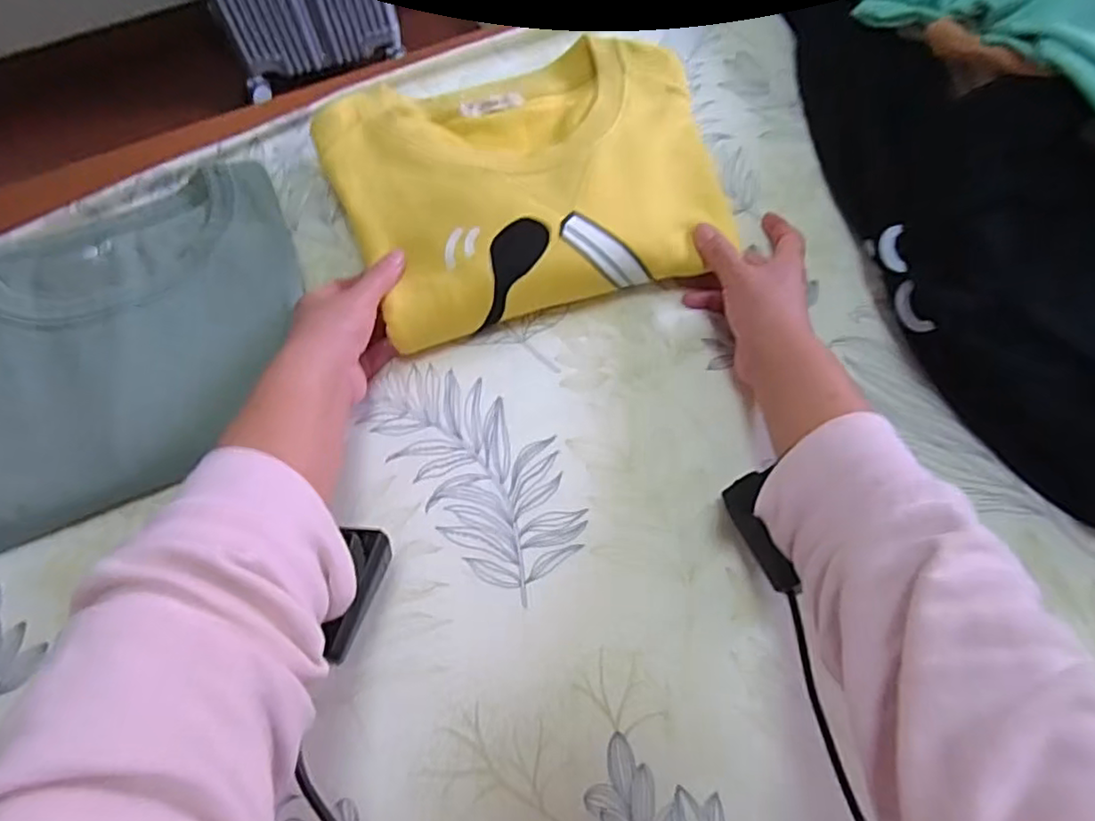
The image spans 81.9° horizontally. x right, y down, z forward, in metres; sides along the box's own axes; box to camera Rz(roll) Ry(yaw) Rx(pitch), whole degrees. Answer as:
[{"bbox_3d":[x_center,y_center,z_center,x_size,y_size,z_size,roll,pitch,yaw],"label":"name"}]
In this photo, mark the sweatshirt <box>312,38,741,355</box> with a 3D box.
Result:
[{"bbox_3d":[-0.013,-0.186,0.498,0.296,0.047,0.237,-15,65,-7],"label":"sweatshirt"}]

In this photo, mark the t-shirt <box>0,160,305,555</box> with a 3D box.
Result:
[{"bbox_3d":[-0.318,-0.050,0.447,0.277,0.035,0.259,-18,65,-9],"label":"t-shirt"}]

